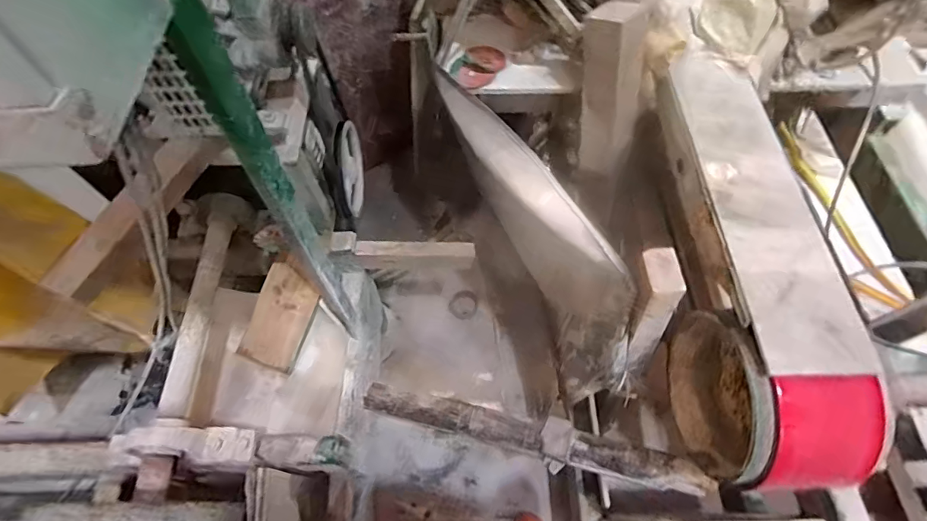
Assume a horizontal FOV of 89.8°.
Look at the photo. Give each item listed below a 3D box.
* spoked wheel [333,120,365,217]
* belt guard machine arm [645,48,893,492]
[{"bbox_3d":[-0.252,-0.196,1.029,0.030,0.190,0.180,-1,61,0],"label":"spoked wheel"},{"bbox_3d":[0.467,-0.027,0.808,0.176,0.272,0.745,-2,73,0],"label":"belt guard machine arm"}]

